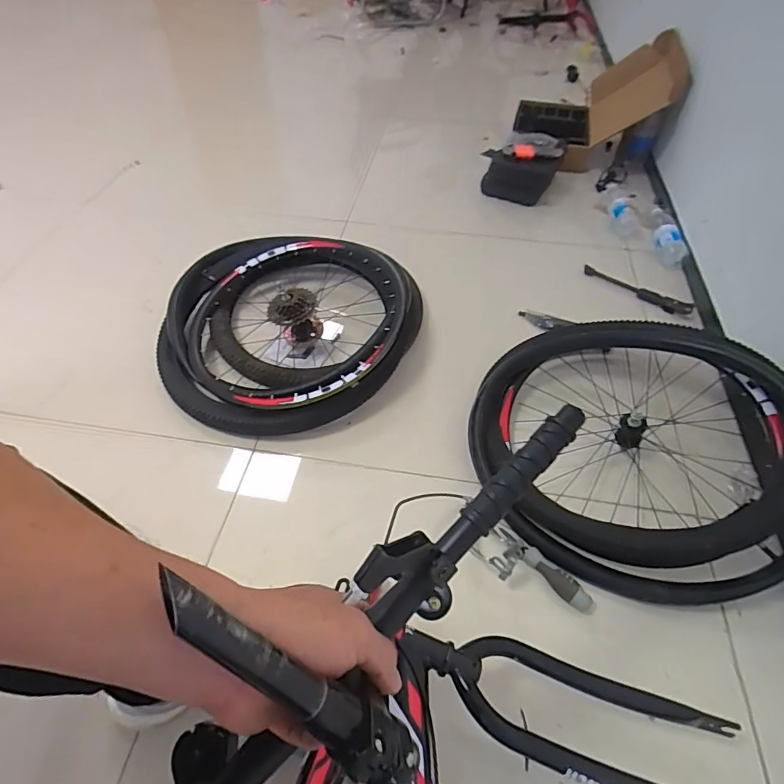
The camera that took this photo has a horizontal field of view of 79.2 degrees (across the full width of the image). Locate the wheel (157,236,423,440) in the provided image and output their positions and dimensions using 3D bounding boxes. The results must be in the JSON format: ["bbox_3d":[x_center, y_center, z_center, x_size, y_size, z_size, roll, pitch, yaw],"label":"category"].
[{"bbox_3d":[-0.237,-0.136,1.037,0.532,0.154,0.528,0,51,0],"label":"wheel"}]

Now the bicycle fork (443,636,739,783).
[{"bbox_3d":[0.225,0.378,0.544,0.346,0.060,0.123,14,52,10],"label":"bicycle fork"}]

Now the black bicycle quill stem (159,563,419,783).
[{"bbox_3d":[-0.054,0.153,0.251,0.172,0.038,0.040,48,58,-19],"label":"black bicycle quill stem"}]

